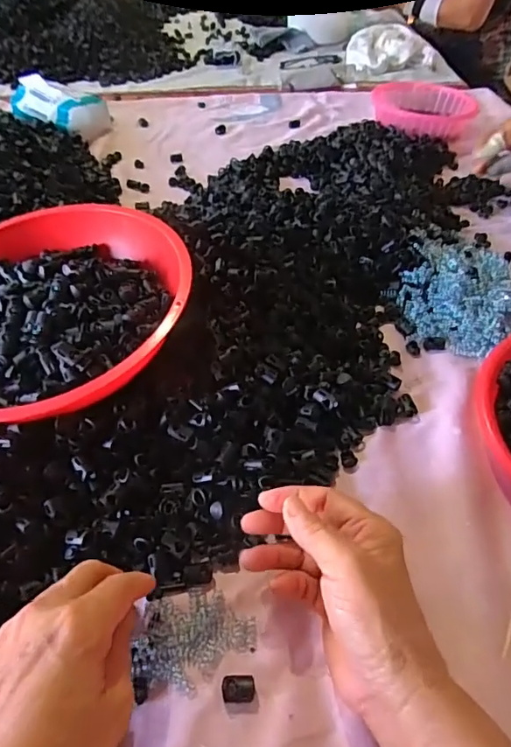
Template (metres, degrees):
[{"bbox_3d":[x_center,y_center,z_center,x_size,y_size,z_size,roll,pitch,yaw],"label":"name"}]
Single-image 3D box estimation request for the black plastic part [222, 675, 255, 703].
[{"bbox_3d":[-0.010,0.190,0.300,0.019,0.009,0.013,-4,47,0],"label":"black plastic part"}]

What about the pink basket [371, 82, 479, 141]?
[{"bbox_3d":[0.279,-0.447,0.850,0.173,0.041,0.183,23,53,22],"label":"pink basket"}]

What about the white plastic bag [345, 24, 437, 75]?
[{"bbox_3d":[0.281,-0.713,1.093,0.191,0.045,0.158,-24,51,-18],"label":"white plastic bag"}]

